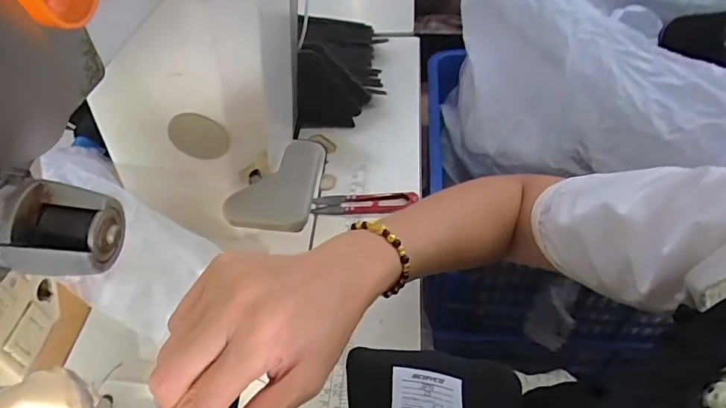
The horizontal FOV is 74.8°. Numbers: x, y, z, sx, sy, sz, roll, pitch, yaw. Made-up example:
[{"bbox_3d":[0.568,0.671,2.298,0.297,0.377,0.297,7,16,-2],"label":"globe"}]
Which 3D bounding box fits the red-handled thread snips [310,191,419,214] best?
[{"bbox_3d":[0.000,-0.002,0.513,0.111,0.014,0.028,-1,49,4],"label":"red-handled thread snips"}]

